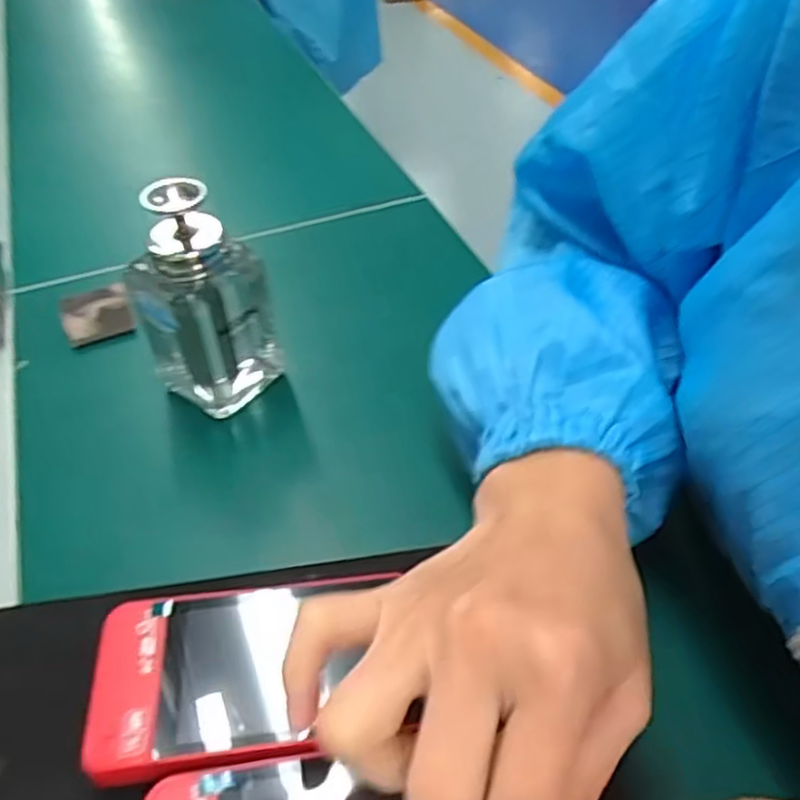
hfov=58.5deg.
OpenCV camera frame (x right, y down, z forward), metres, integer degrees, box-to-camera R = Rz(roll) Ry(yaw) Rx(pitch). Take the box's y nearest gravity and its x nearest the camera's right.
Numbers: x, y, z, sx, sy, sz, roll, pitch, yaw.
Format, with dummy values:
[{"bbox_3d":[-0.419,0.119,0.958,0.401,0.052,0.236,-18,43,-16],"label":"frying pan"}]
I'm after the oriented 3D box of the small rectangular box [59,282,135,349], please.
[{"bbox_3d":[-0.189,-0.055,0.445,0.040,0.006,0.049,-20,51,-18],"label":"small rectangular box"}]

